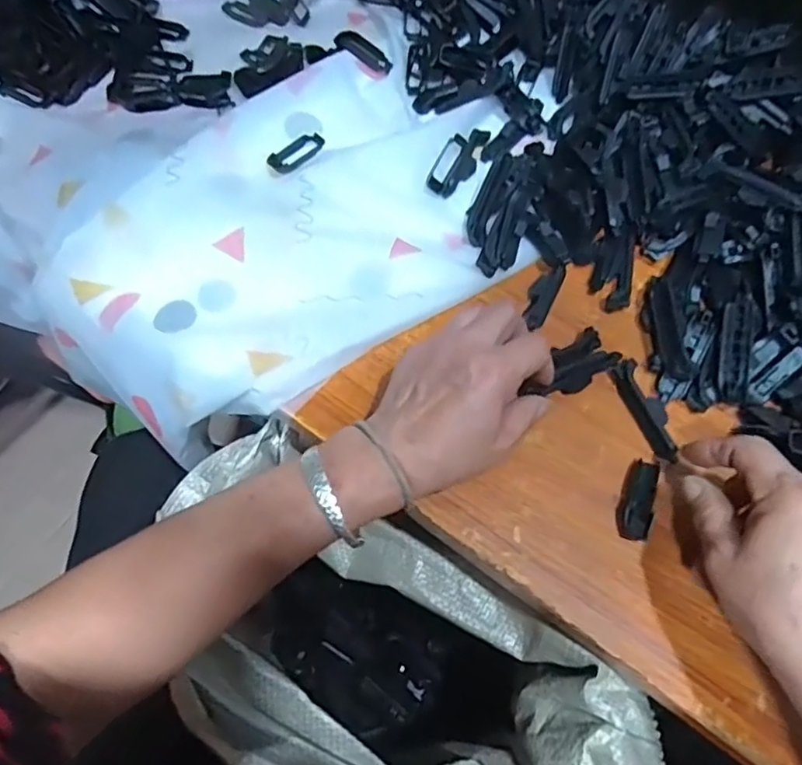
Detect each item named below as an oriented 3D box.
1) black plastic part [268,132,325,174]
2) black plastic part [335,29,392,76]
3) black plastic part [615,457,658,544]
[{"bbox_3d":[-0.085,-0.193,0.497,0.022,0.011,0.055,36,71,17],"label":"black plastic part"},{"bbox_3d":[-0.033,-0.303,0.546,0.057,0.004,0.023,37,72,2],"label":"black plastic part"},{"bbox_3d":[0.153,0.075,0.384,0.021,0.006,0.052,21,67,11],"label":"black plastic part"}]

